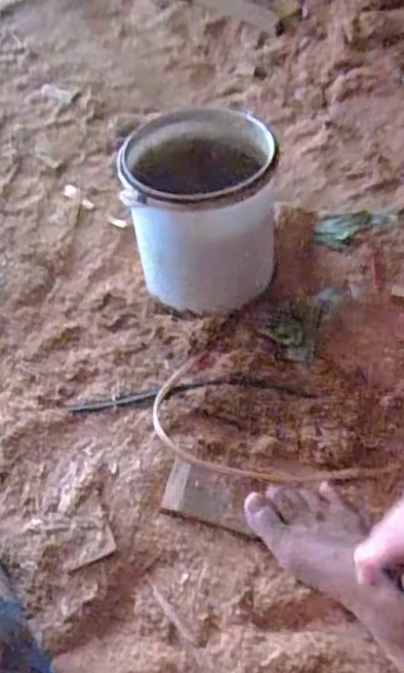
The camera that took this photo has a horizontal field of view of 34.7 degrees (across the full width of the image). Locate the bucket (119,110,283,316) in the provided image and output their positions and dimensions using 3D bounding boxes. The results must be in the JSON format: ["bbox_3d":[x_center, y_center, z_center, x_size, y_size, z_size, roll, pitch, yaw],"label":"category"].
[{"bbox_3d":[-0.006,-0.155,0.796,0.169,0.193,0.184,1,55,-2],"label":"bucket"}]

